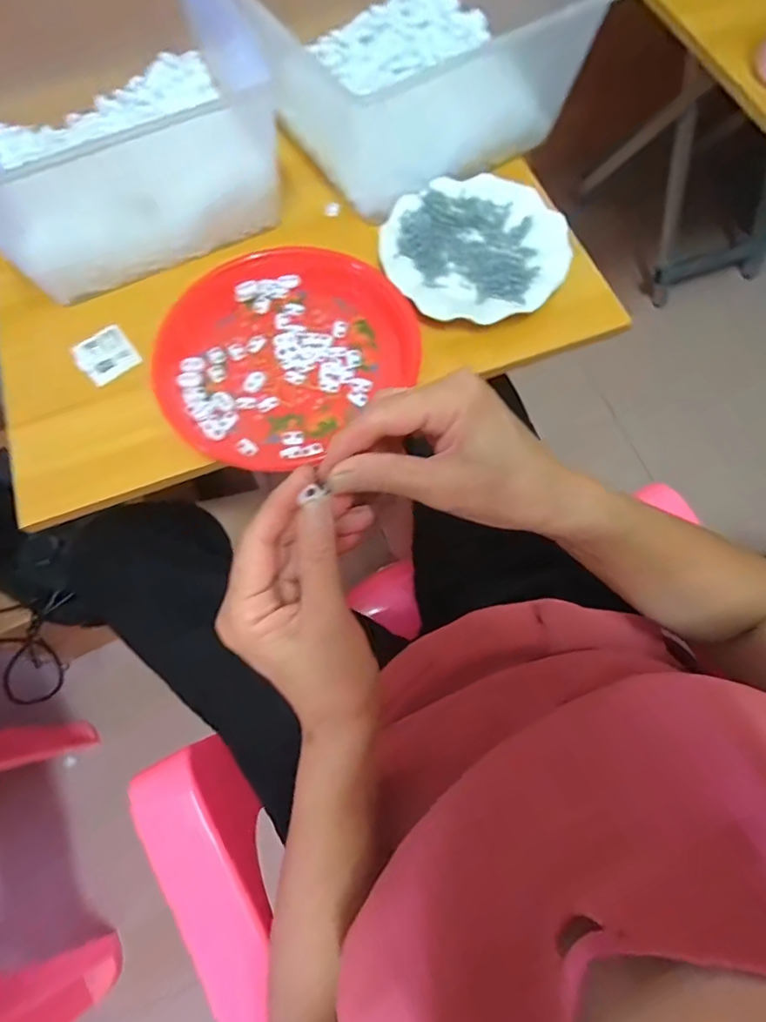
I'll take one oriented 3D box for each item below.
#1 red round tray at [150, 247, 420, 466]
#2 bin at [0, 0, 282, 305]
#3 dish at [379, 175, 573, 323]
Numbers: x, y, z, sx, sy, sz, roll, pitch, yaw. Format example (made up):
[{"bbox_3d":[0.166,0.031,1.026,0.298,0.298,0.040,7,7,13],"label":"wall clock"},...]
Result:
[{"bbox_3d":[-0.106,-0.164,0.499,0.236,0.019,0.236,-1,70,1],"label":"red round tray"},{"bbox_3d":[-0.264,-0.374,0.507,0.293,0.156,0.238,-24,71,-7],"label":"bin"},{"bbox_3d":[0.094,-0.274,0.530,0.183,0.018,0.173,29,73,11],"label":"dish"}]

